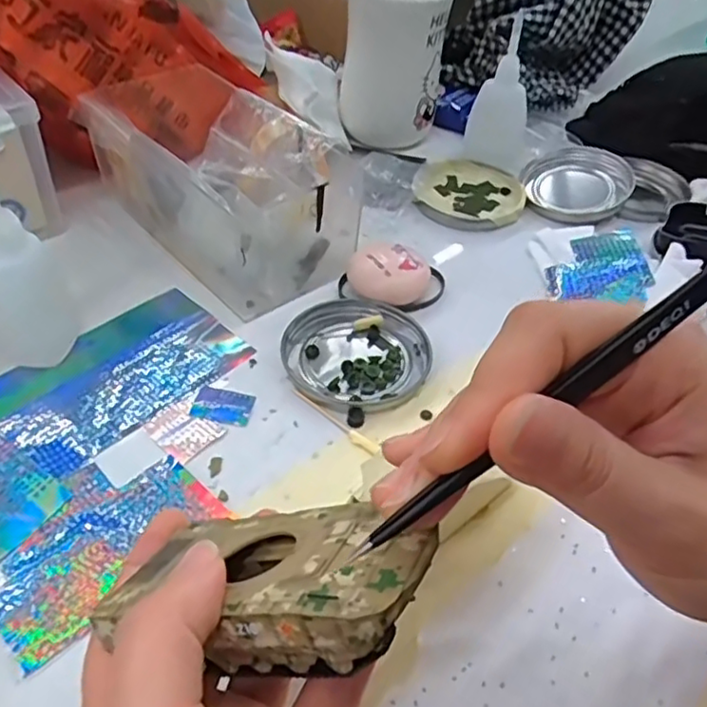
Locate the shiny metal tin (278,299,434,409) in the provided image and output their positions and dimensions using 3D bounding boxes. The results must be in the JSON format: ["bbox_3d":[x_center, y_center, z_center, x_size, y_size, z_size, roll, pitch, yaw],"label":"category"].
[{"bbox_3d":[0.001,-0.001,0.355,0.077,0.008,0.073,2,46,-2],"label":"shiny metal tin"}]

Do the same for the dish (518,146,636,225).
[{"bbox_3d":[0.164,-0.127,0.479,0.078,0.016,0.080,19,48,13],"label":"dish"}]

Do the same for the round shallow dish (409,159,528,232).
[{"bbox_3d":[0.084,-0.117,0.477,0.078,0.011,0.081,2,46,-2],"label":"round shallow dish"}]

